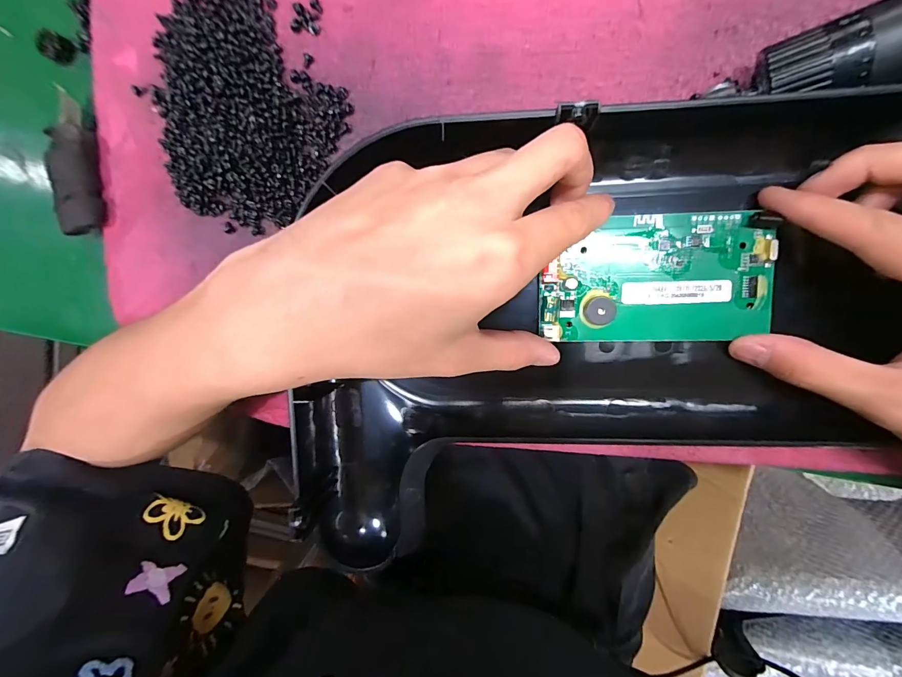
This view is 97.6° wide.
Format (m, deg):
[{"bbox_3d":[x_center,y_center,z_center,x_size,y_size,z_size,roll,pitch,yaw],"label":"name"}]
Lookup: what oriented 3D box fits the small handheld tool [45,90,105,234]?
[{"bbox_3d":[-0.200,-0.092,0.210,0.021,0.014,0.069,7,96,2],"label":"small handheld tool"}]

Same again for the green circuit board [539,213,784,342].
[{"bbox_3d":[0.097,-0.028,0.188,0.105,0.007,0.059,0,94,6],"label":"green circuit board"}]

